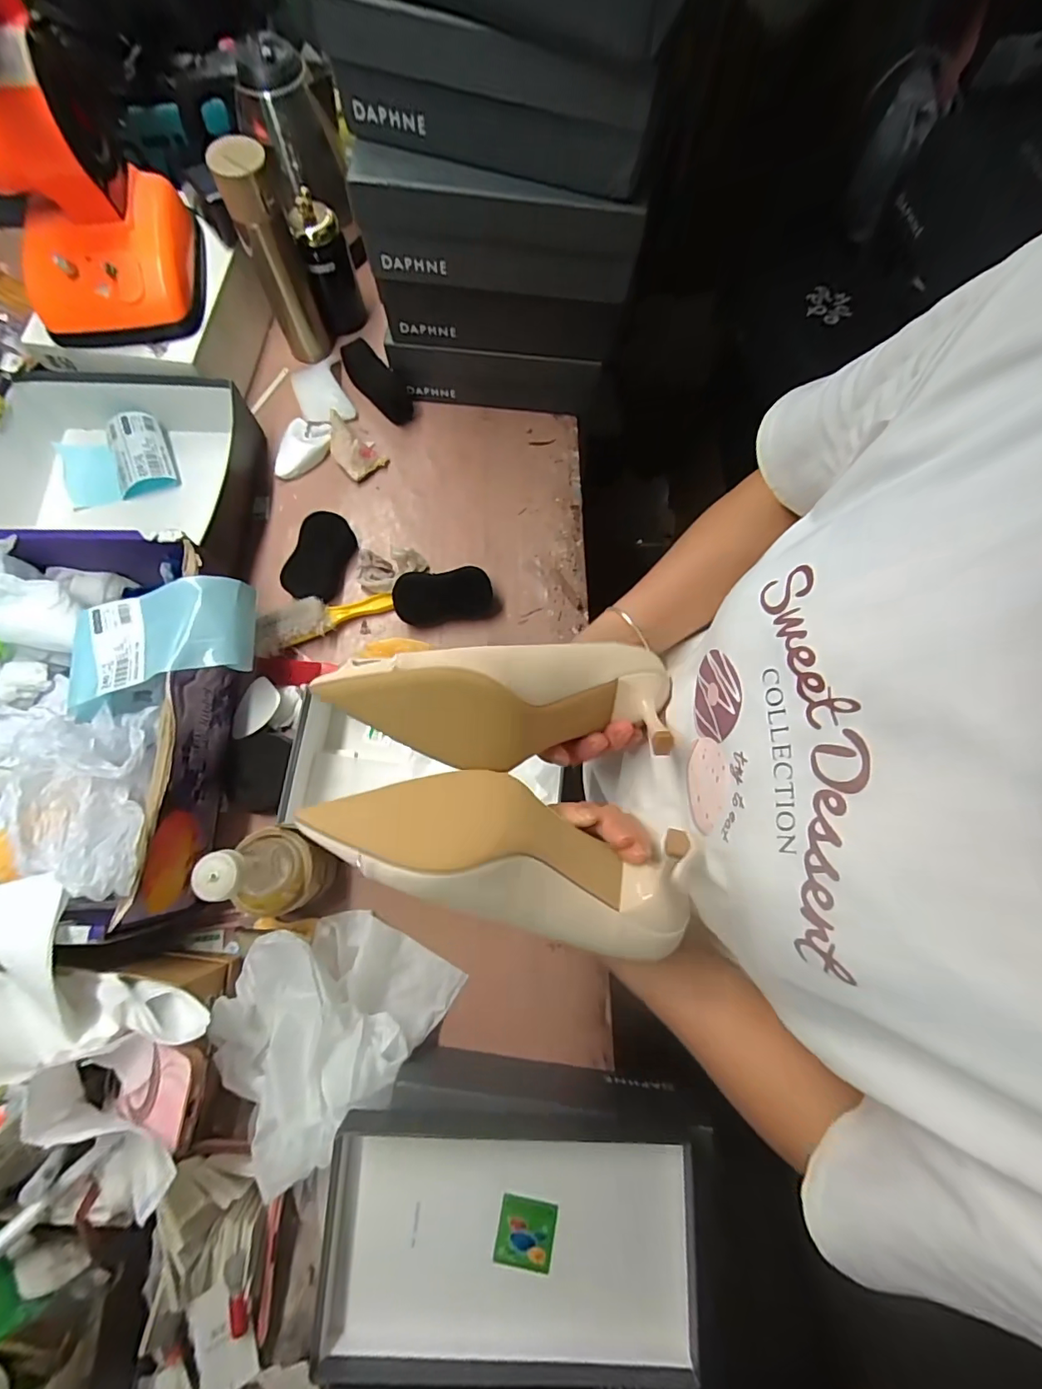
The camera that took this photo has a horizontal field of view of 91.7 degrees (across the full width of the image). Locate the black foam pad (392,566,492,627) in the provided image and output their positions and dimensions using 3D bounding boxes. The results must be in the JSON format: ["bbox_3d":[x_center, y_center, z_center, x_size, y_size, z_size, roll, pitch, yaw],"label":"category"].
[{"bbox_3d":[-0.102,-0.130,0.665,0.124,0.046,0.059,-9,76,-4],"label":"black foam pad"}]

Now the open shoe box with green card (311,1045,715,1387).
[{"bbox_3d":[-0.005,0.471,0.473,0.328,0.121,0.185,7,75,0],"label":"open shoe box with green card"}]

